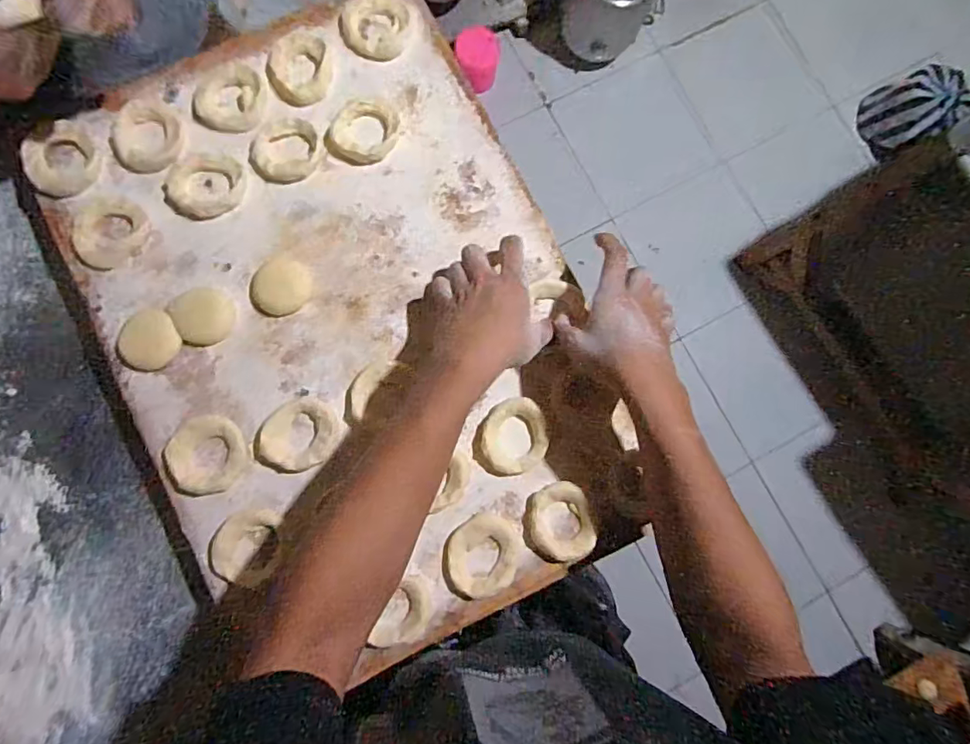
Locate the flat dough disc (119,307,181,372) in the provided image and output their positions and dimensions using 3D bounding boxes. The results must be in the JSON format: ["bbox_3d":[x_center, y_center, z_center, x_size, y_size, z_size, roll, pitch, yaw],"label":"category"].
[{"bbox_3d":[-0.305,-0.028,0.469,0.050,0.005,0.054,0,83,-3],"label":"flat dough disc"}]

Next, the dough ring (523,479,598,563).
[{"bbox_3d":[0.066,0.135,0.462,0.058,0.014,0.067,-13,84,-4],"label":"dough ring"}]

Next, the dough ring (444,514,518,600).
[{"bbox_3d":[-0.004,0.163,0.456,0.066,0.012,0.063,0,83,-3],"label":"dough ring"}]

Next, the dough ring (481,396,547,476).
[{"bbox_3d":[0.027,0.058,0.468,0.058,0.011,0.065,-7,83,-4],"label":"dough ring"}]

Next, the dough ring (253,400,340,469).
[{"bbox_3d":[-0.168,0.057,0.461,0.073,0.008,0.059,-21,84,-5],"label":"dough ring"}]

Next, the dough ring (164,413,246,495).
[{"bbox_3d":[-0.246,0.073,0.454,0.063,0.009,0.066,0,83,-3],"label":"dough ring"}]

